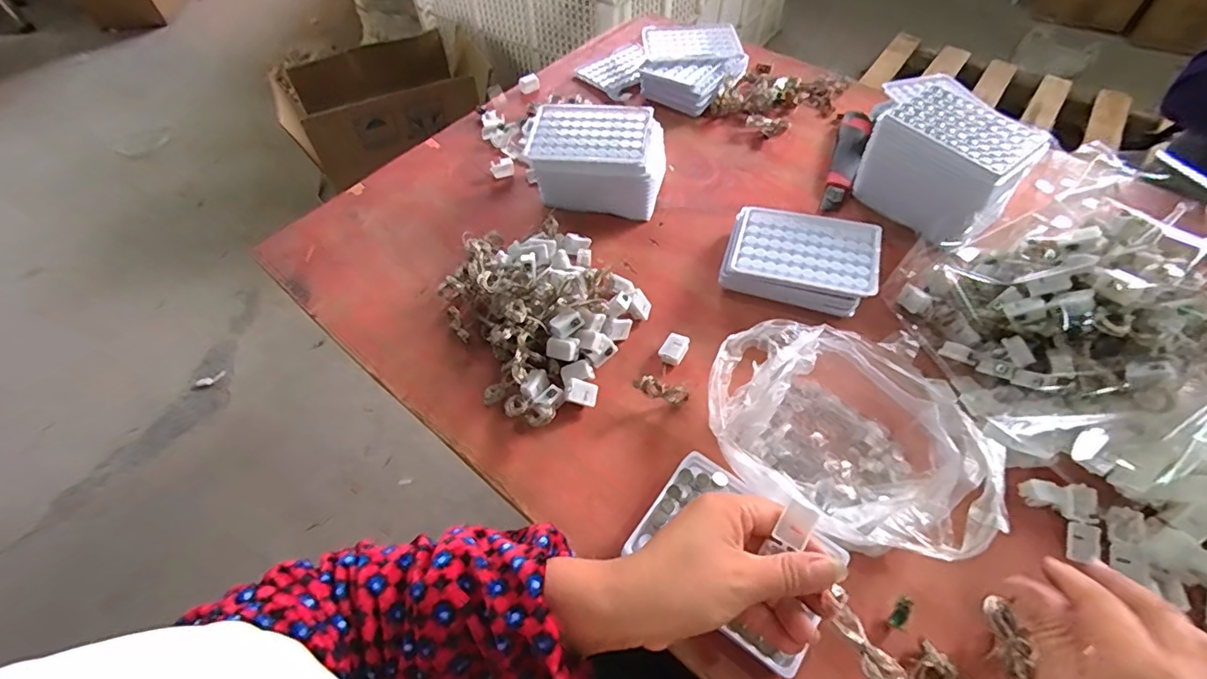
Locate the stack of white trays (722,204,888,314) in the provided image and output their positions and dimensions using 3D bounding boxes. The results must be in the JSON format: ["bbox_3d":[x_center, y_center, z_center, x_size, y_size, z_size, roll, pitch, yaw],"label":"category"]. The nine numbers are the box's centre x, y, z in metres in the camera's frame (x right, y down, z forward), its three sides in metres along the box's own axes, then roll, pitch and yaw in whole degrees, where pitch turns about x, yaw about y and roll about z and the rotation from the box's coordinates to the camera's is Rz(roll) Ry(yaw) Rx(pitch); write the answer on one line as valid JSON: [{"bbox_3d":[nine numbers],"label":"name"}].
[{"bbox_3d":[0.194,-0.081,0.529,0.136,0.035,0.097,14,58,12],"label":"stack of white trays"}]

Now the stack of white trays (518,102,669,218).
[{"bbox_3d":[-0.008,-0.200,0.602,0.147,0.073,0.112,11,57,9],"label":"stack of white trays"}]

